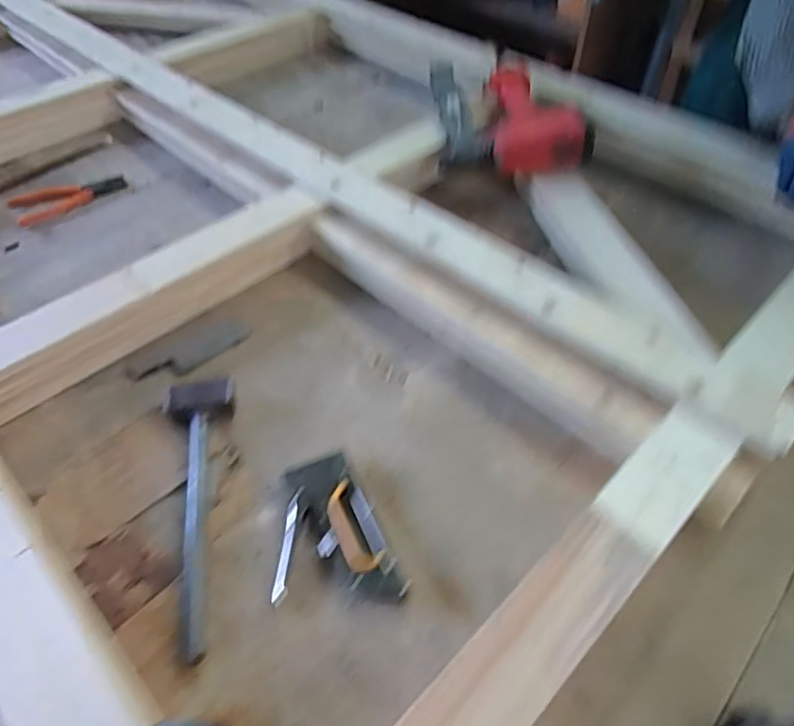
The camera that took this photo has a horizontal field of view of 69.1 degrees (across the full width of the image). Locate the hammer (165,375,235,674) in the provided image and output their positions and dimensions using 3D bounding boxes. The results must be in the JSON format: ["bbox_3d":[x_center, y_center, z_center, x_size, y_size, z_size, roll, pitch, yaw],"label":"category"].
[{"bbox_3d":[-0.210,0.142,0.621,0.078,0.032,0.321,-11,50,-8],"label":"hammer"}]

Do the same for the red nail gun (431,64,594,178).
[{"bbox_3d":[0.186,-0.437,1.022,0.229,0.089,0.267,-7,50,-4],"label":"red nail gun"}]

